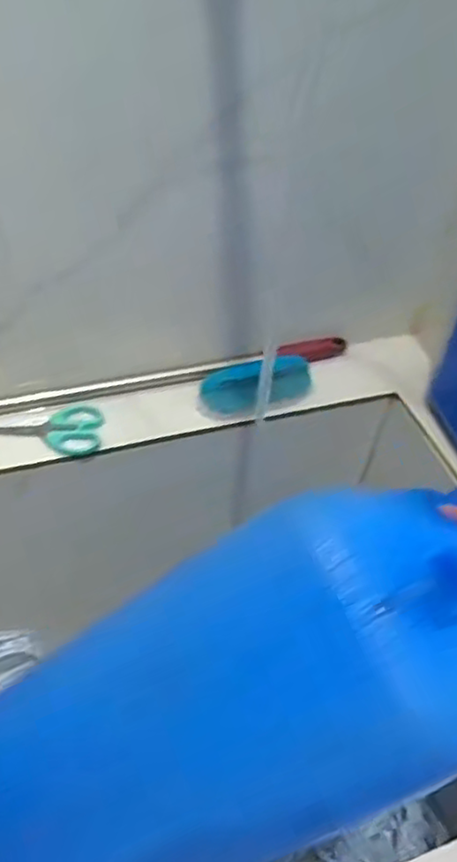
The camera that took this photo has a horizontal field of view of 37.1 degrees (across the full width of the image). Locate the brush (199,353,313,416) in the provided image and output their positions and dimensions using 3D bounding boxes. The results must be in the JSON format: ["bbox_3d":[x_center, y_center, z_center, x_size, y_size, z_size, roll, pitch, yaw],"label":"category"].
[{"bbox_3d":[0.033,-0.046,0.708,0.117,0.038,0.049,-10,49,-14],"label":"brush"}]

